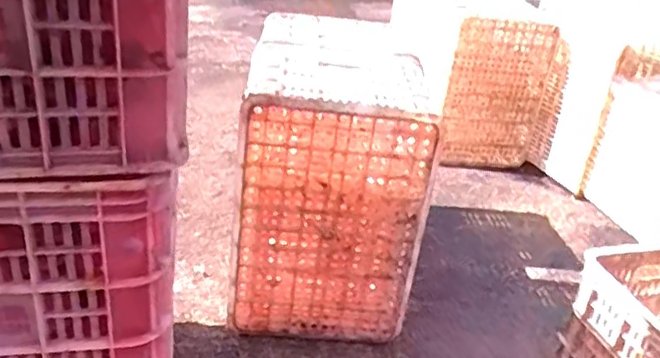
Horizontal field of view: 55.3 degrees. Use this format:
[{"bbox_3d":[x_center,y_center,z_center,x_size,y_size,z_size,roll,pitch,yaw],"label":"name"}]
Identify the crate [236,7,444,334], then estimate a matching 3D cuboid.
[{"bbox_3d":[-0.006,0.032,1.294,0.337,0.527,0.332,4,27,-3],"label":"crate"}]

